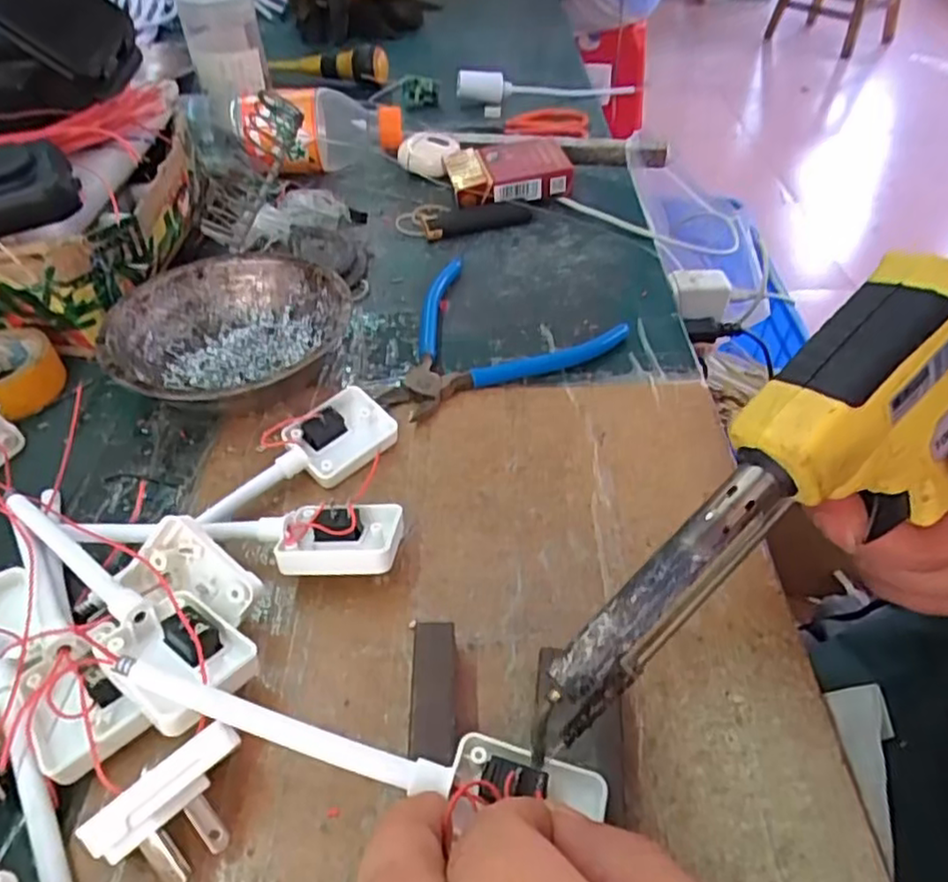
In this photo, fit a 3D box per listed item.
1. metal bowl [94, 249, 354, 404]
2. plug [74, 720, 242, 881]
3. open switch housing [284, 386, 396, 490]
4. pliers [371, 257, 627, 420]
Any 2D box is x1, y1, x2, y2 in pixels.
[{"bbox_3d":[-0.129,-0.052,0.373,0.122,0.043,0.121,-1,46,1],"label":"metal bowl"},{"bbox_3d":[-0.088,0.115,0.209,0.045,0.037,0.024,-32,53,-26],"label":"plug"},{"bbox_3d":[-0.065,-0.003,0.335,0.047,0.022,0.037,-33,53,-26],"label":"open switch housing"},{"bbox_3d":[-0.001,-0.071,0.406,0.145,0.014,0.118,-24,50,-20],"label":"pliers"}]

